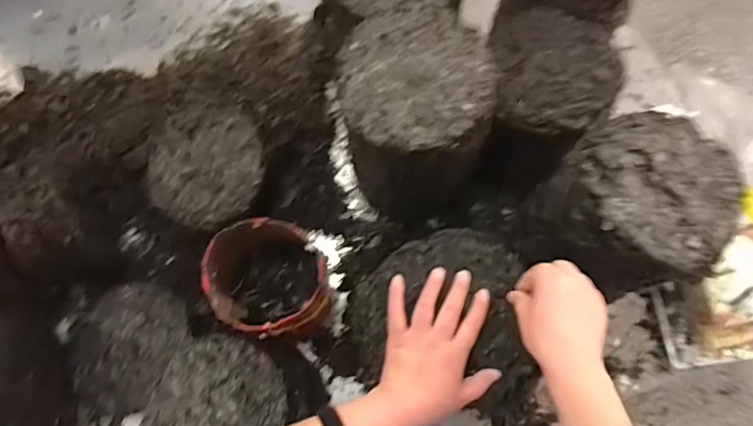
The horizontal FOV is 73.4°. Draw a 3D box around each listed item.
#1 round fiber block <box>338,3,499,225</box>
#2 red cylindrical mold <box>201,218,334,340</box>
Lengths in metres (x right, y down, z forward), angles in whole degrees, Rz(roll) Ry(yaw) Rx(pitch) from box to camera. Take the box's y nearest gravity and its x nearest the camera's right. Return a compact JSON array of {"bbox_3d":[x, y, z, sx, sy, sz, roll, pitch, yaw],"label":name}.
[{"bbox_3d":[0.053,-0.127,0.769,0.197,0.300,0.202,-6,73,-1],"label":"round fiber block"},{"bbox_3d":[-0.163,0.107,0.791,0.174,0.180,0.155,11,74,4],"label":"red cylindrical mold"}]

